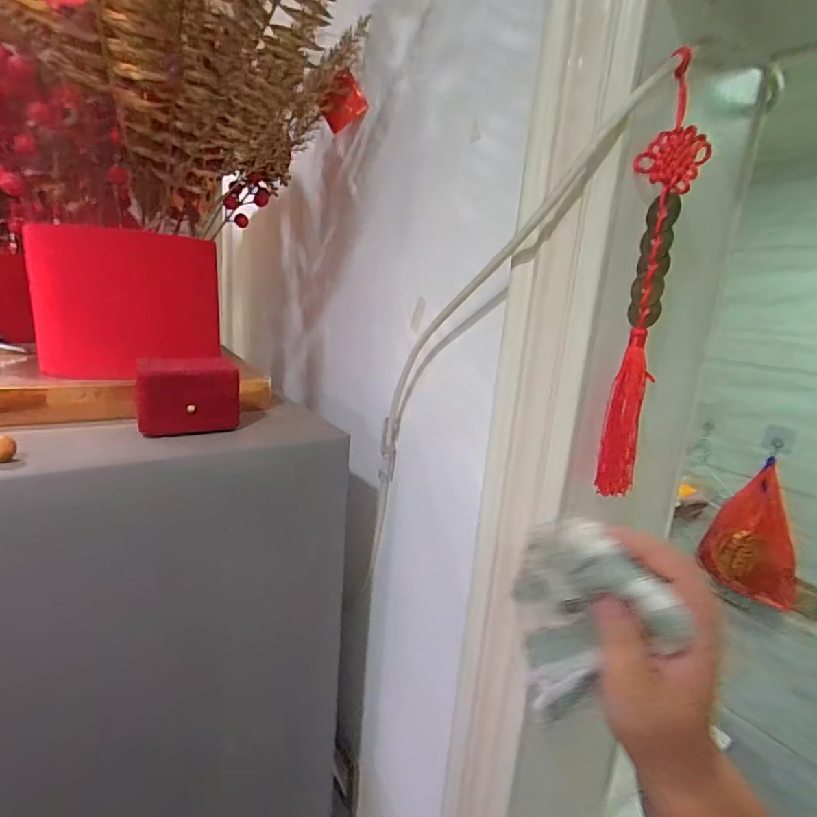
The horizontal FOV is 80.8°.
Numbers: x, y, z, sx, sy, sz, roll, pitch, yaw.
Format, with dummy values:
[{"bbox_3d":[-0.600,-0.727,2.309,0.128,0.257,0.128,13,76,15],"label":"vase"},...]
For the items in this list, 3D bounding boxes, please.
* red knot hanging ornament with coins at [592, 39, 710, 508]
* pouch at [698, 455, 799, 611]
[{"bbox_3d":[0.149,-0.069,0.300,0.032,0.254,0.012,8,13,15],"label":"red knot hanging ornament with coins"},{"bbox_3d":[0.861,0.321,1.187,0.169,0.306,0.143,7,13,11],"label":"pouch"}]

